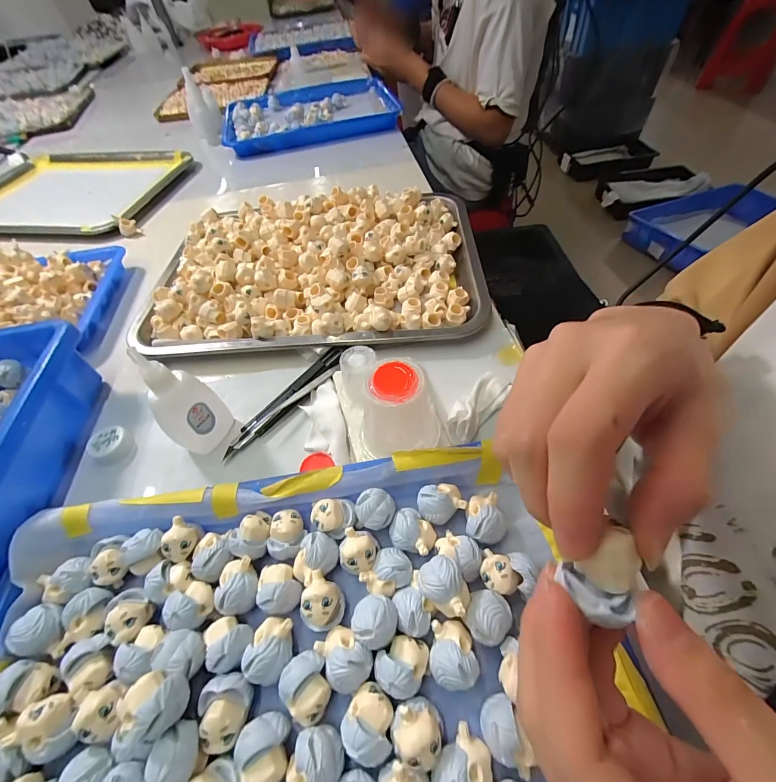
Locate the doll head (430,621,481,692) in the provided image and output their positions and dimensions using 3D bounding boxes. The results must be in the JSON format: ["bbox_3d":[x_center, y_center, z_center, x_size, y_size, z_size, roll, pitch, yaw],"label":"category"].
[{"bbox_3d":[0.032,0.133,0.182,0.022,0.020,0.027,-12,54,-3],"label":"doll head"}]

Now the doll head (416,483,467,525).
[{"bbox_3d":[0.034,0.071,0.227,0.029,0.016,0.022,-12,54,-3],"label":"doll head"}]

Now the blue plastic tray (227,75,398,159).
[{"bbox_3d":[-0.152,-0.547,0.711,0.330,0.035,0.248,-13,54,-4],"label":"blue plastic tray"}]

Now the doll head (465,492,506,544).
[{"bbox_3d":[0.059,0.077,0.219,0.022,0.016,0.028,4,54,8],"label":"doll head"}]

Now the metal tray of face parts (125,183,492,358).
[{"bbox_3d":[-0.078,-0.144,0.395,0.346,0.043,0.251,-3,54,3],"label":"metal tray of face parts"}]

